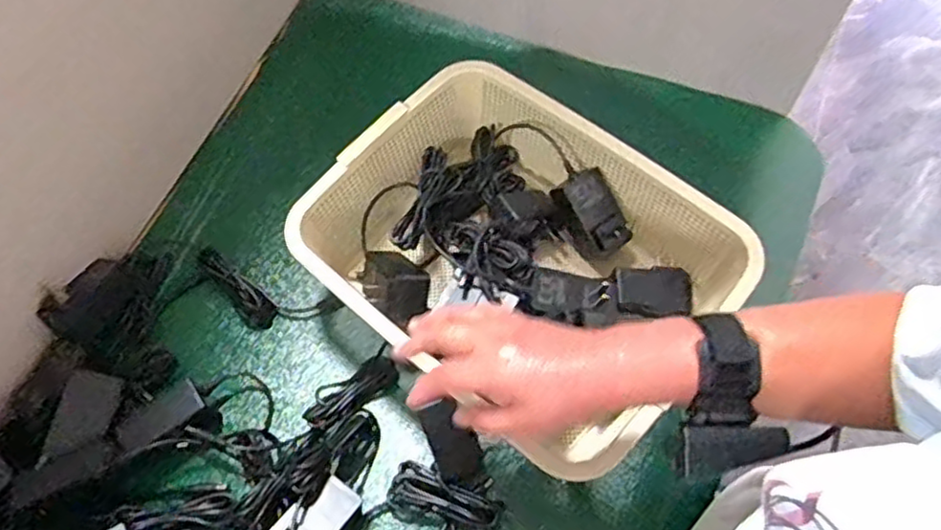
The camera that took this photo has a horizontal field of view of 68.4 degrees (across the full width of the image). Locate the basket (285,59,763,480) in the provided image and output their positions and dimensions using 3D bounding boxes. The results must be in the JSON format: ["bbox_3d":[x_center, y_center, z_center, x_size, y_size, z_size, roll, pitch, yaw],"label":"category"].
[{"bbox_3d":[0.037,-0.004,0.642,0.345,0.108,0.266,36,71,19],"label":"basket"}]

